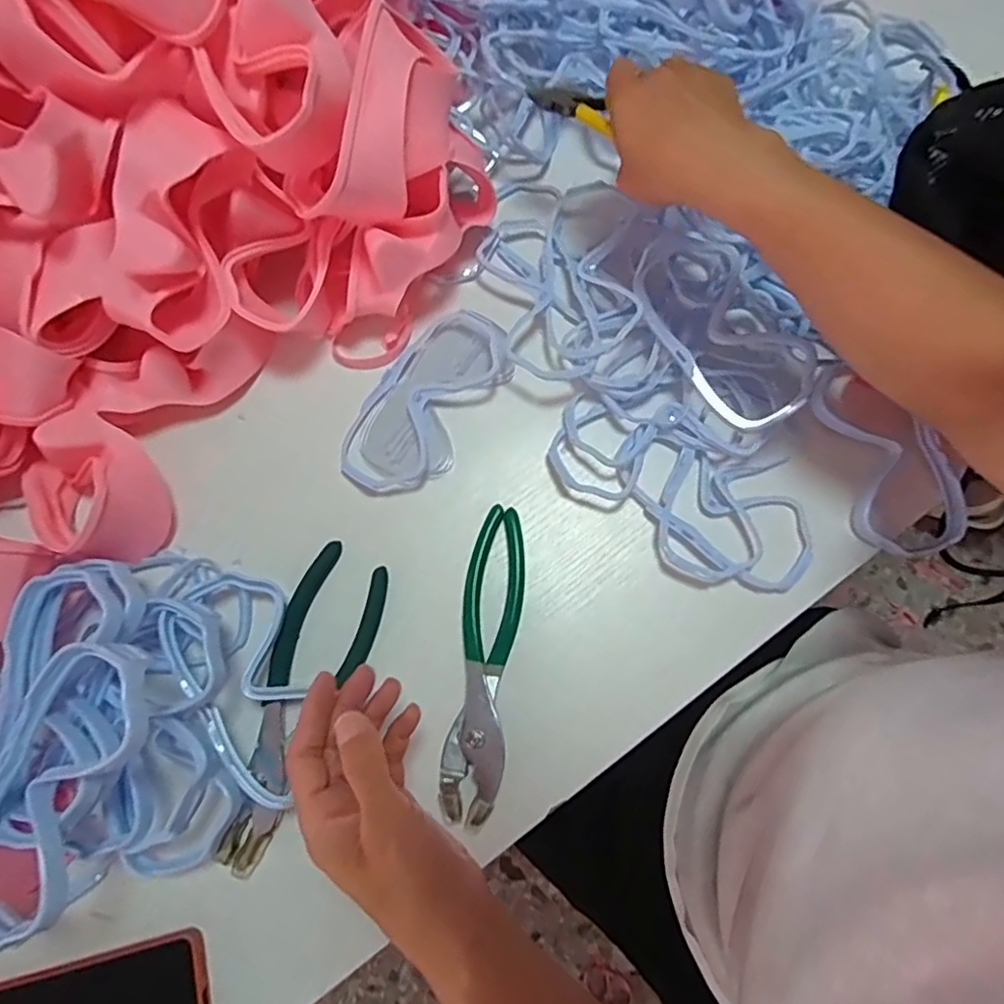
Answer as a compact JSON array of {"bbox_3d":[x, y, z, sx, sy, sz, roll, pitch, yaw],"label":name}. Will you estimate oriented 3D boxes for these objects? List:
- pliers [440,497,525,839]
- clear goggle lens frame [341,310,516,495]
[{"bbox_3d":[-0.011,0.101,0.411,0.039,0.015,0.198,6,75,2],"label":"pliers"},{"bbox_3d":[-0.056,-0.074,0.453,0.075,0.025,0.152,35,78,9],"label":"clear goggle lens frame"}]

